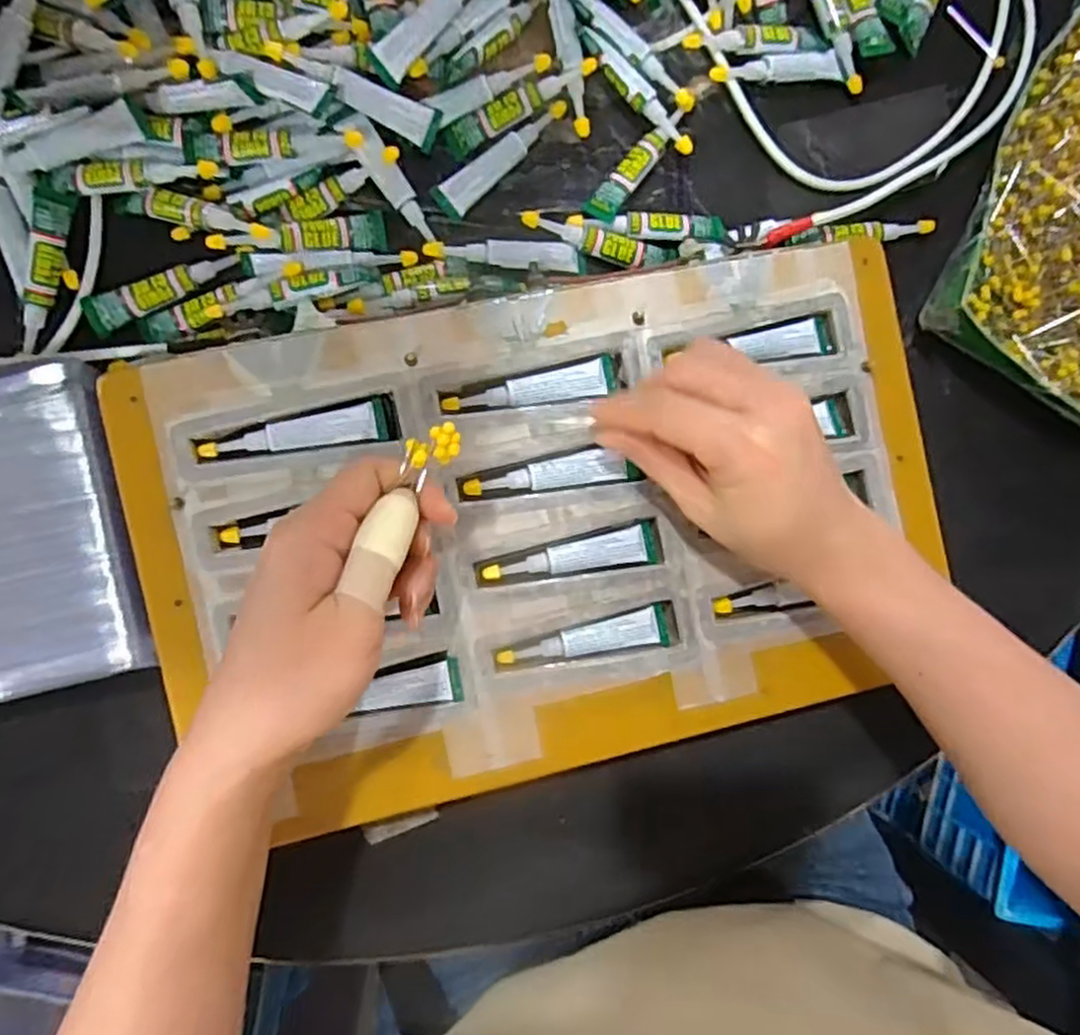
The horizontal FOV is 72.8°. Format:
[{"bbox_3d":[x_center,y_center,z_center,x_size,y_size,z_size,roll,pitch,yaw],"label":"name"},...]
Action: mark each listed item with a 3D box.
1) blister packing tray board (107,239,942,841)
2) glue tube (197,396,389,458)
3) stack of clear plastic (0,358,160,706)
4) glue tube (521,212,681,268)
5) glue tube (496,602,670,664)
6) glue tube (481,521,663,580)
[{"bbox_3d":[0.010,0.004,0.352,0.372,0.012,0.225,-12,92,-7],"label":"blister packing tray board"},{"bbox_3d":[-0.113,-0.041,0.339,0.083,0.007,0.018,-7,91,-7],"label":"glue tube"},{"bbox_3d":[-0.236,0.007,0.335,0.101,0.028,0.144,-13,92,-7],"label":"stack of clear plastic"},{"bbox_3d":[0.032,-0.144,0.383,0.083,0.005,0.014,12,89,-7],"label":"glue tube"},{"bbox_3d":[0.022,0.058,0.356,0.084,0.006,0.019,-7,92,-7],"label":"glue tube"},{"bbox_3d":[0.016,0.020,0.355,0.085,0.006,0.018,-11,92,-7],"label":"glue tube"}]

